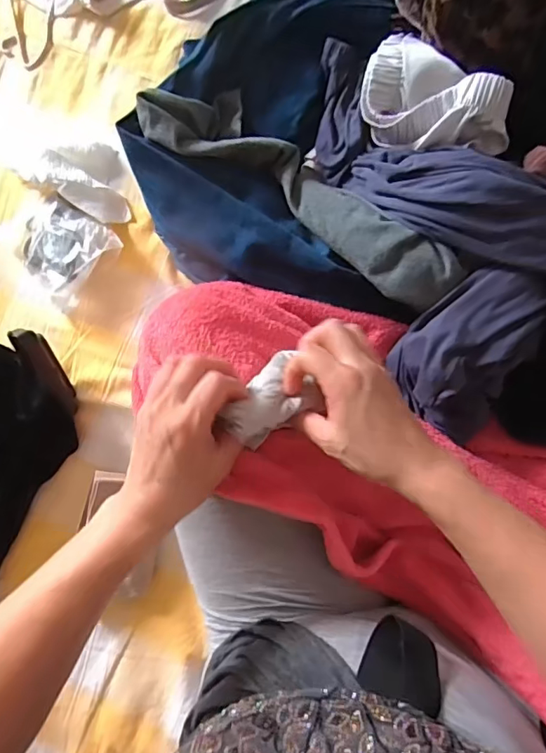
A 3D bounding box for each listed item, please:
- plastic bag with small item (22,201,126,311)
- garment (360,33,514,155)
[{"bbox_3d":[-0.245,-0.142,0.585,0.105,0.031,0.109,38,91,9],"label":"plastic bag with small item"},{"bbox_3d":[0.144,-0.248,0.463,0.150,0.054,0.084,40,92,9],"label":"garment"}]

